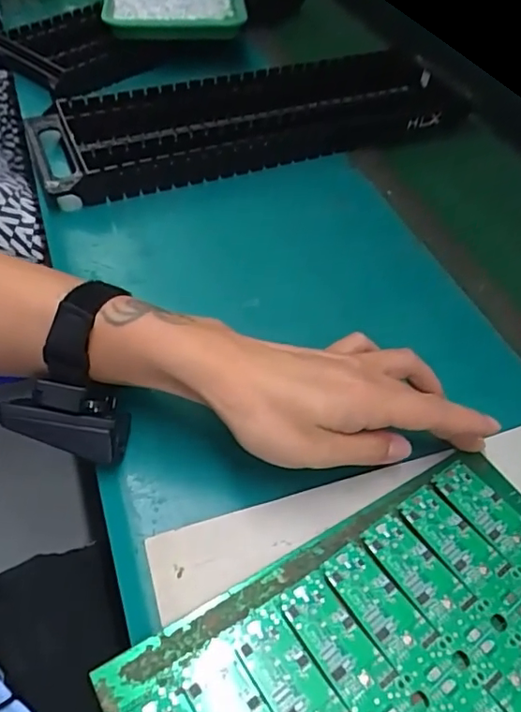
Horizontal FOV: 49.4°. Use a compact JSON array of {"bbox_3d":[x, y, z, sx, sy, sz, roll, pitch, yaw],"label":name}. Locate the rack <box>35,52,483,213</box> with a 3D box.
[{"bbox_3d":[-0.003,-0.251,0.592,0.449,0.054,0.156,-22,53,-20],"label":"rack"}]

